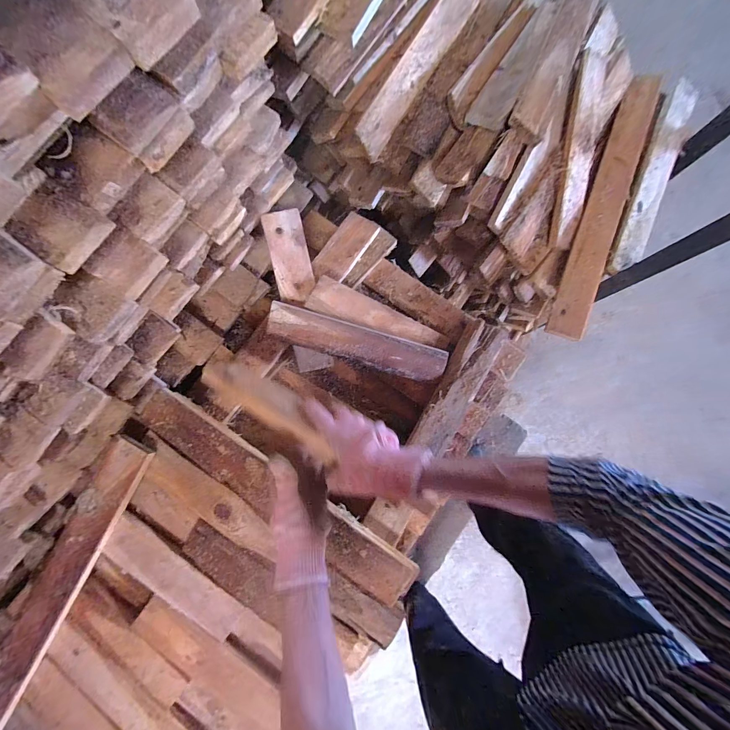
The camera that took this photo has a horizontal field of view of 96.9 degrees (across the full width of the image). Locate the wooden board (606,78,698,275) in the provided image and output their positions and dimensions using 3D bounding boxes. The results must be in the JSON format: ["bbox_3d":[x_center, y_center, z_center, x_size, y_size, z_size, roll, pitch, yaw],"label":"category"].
[{"bbox_3d":[0.616,-0.402,0.683,0.075,0.034,0.494,25,84,4],"label":"wooden board"}]

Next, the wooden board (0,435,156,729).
[{"bbox_3d":[-0.482,0.350,0.491,0.071,0.019,0.503,27,84,4],"label":"wooden board"}]

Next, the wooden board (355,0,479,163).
[{"bbox_3d":[0.095,-0.542,0.580,0.016,0.065,0.364,32,90,47],"label":"wooden board"}]

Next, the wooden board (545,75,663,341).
[{"bbox_3d":[0.505,-0.342,0.662,0.073,0.023,0.613,23,83,4],"label":"wooden board"}]

